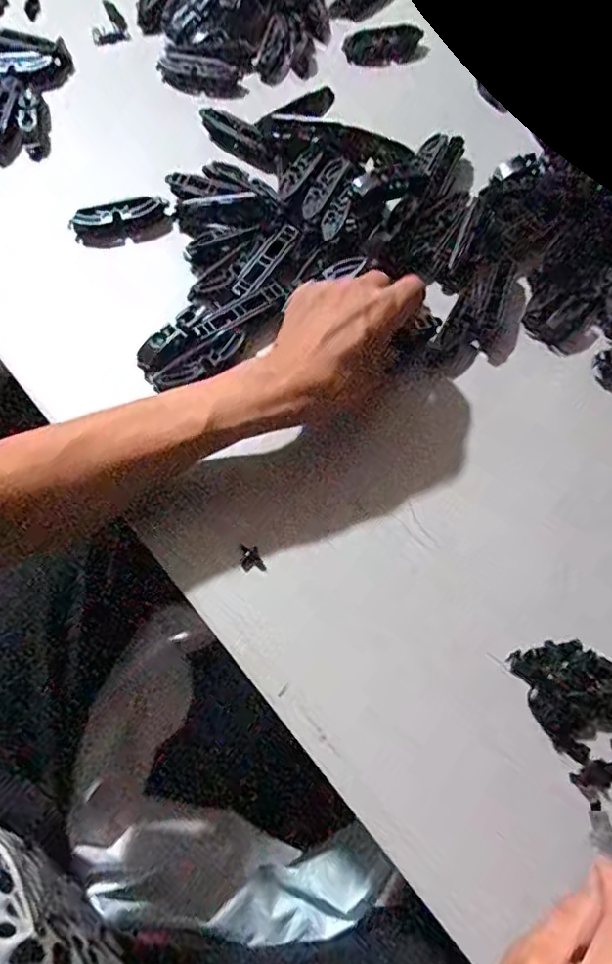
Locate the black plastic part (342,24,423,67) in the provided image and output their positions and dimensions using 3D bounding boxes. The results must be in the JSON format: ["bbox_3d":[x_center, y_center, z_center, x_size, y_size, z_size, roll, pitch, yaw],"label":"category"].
[{"bbox_3d":[0.079,-0.442,0.582,0.082,0.008,0.041,-13,71,-5],"label":"black plastic part"}]

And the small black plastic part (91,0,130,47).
[{"bbox_3d":[-0.204,-0.472,0.590,0.037,0.007,0.055,-18,72,-6],"label":"small black plastic part"}]

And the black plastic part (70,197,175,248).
[{"bbox_3d":[-0.151,-0.212,0.482,0.079,0.032,0.026,-18,72,-7],"label":"black plastic part"}]

